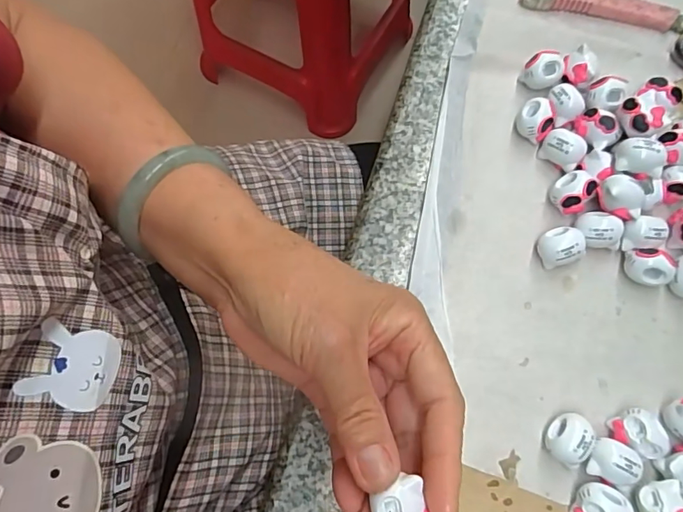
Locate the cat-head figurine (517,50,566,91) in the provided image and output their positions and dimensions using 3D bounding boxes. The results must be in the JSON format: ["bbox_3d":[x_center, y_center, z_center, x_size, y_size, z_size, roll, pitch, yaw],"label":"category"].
[{"bbox_3d":[0.133,-0.122,0.318,0.023,0.019,0.019,32,76,9],"label":"cat-head figurine"}]

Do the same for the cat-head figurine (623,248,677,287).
[{"bbox_3d":[0.180,0.007,0.282,0.023,0.021,0.020,7,74,2],"label":"cat-head figurine"}]

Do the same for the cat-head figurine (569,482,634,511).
[{"bbox_3d":[0.132,0.128,0.245,0.023,0.016,0.023,0,74,0],"label":"cat-head figurine"}]

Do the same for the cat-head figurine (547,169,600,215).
[{"bbox_3d":[0.140,-0.039,0.296,0.023,0.022,0.023,0,74,0],"label":"cat-head figurine"}]

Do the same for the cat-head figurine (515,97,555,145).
[{"bbox_3d":[0.124,-0.087,0.310,0.022,0.021,0.022,0,74,0],"label":"cat-head figurine"}]

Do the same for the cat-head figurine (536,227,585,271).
[{"bbox_3d":[0.131,-0.006,0.286,0.023,0.020,0.021,-12,74,-3],"label":"cat-head figurine"}]

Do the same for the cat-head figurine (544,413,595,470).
[{"bbox_3d":[0.120,0.097,0.256,0.021,0.019,0.024,32,76,9],"label":"cat-head figurine"}]

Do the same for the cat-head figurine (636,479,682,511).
[{"bbox_3d":[0.162,0.127,0.243,0.021,0.016,0.024,-11,74,-3],"label":"cat-head figurine"}]

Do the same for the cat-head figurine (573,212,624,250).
[{"bbox_3d":[0.153,-0.015,0.288,0.027,0.019,0.019,6,74,2],"label":"cat-head figurine"}]

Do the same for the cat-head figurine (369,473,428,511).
[{"bbox_3d":[0.022,0.095,0.179,0.020,0.011,0.023,-12,74,-3],"label":"cat-head figurine"}]

